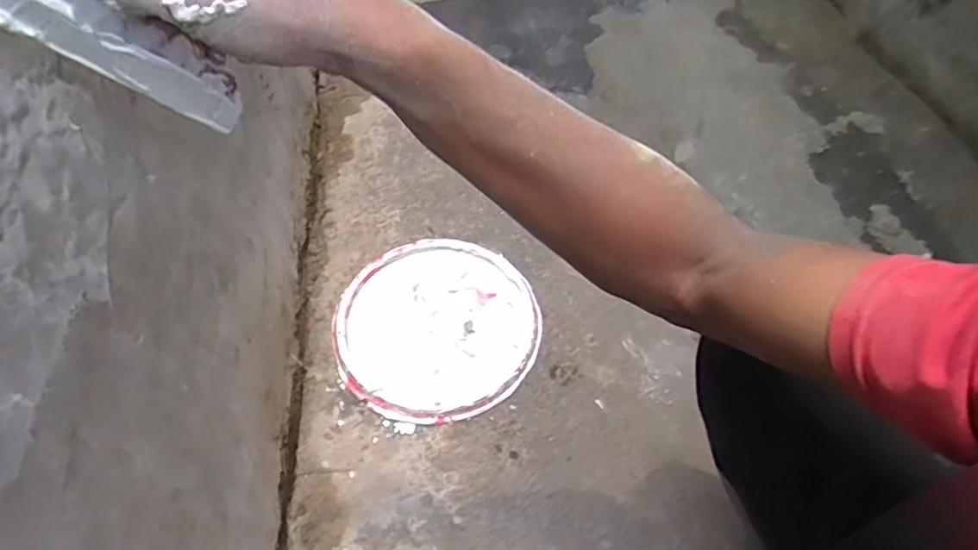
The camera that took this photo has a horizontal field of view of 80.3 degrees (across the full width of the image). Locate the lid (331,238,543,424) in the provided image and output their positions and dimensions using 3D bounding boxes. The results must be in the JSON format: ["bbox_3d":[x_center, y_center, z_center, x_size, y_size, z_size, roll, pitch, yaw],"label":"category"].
[{"bbox_3d":[-0.080,0.074,0.883,0.297,0.030,0.294,1,54,-1],"label":"lid"}]

